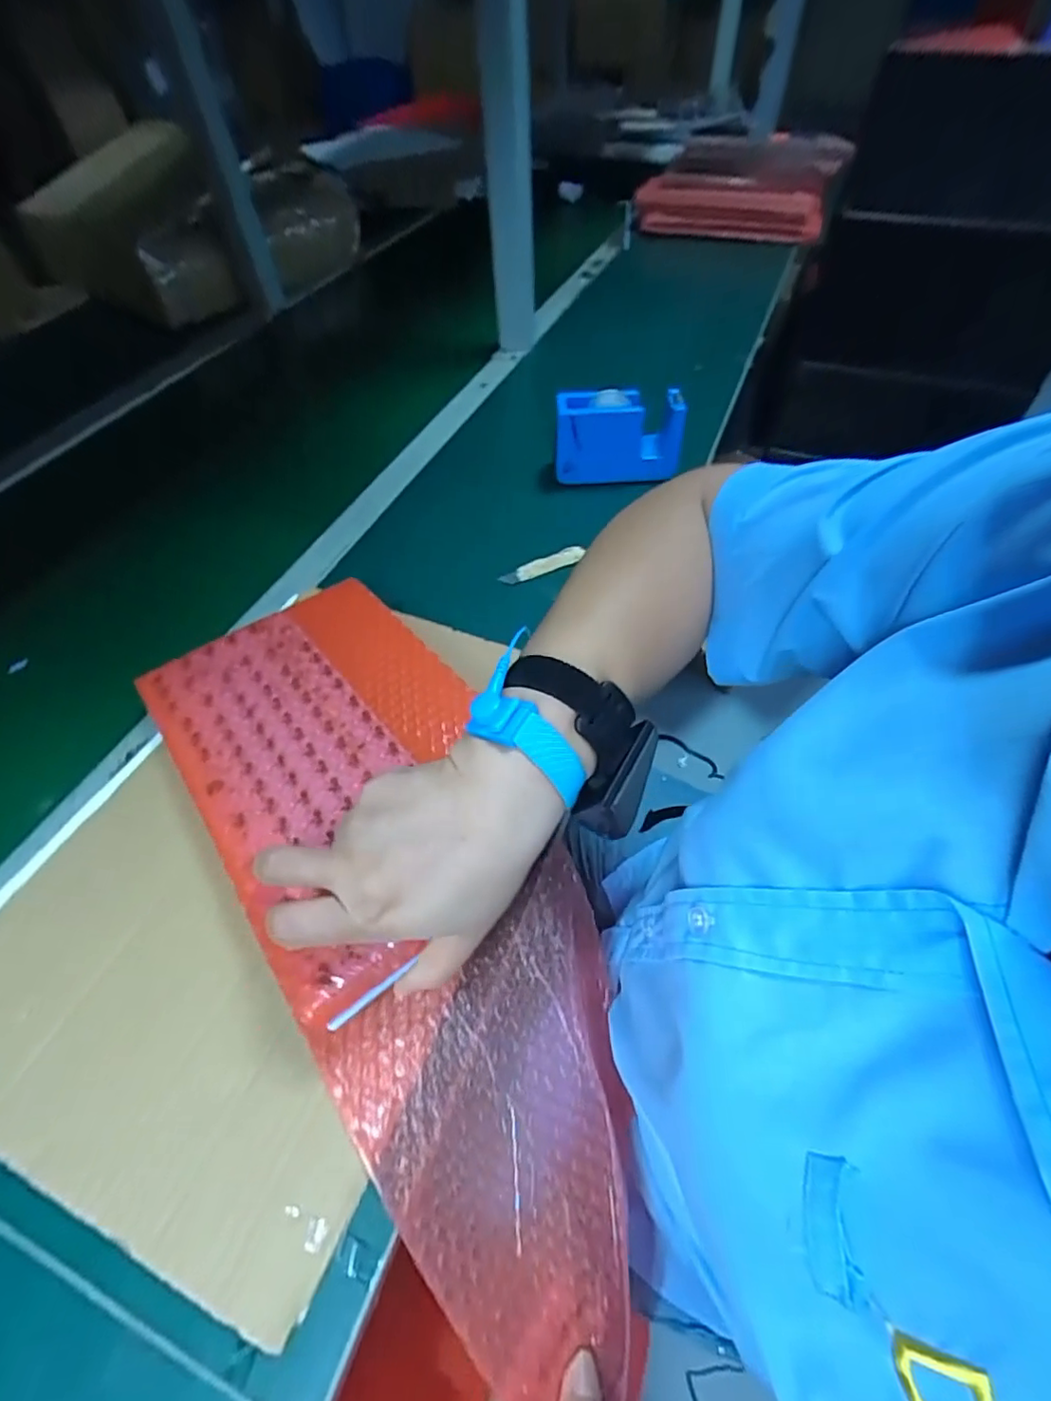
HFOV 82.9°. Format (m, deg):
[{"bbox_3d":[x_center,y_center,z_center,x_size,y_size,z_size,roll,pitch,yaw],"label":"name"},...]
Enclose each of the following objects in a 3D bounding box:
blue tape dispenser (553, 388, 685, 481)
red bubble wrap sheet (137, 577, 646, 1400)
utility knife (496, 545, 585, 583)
[{"bbox_3d":[0.096,-0.274,0.624,0.130,0.085,0.046,-3,53,-1],"label":"blue tape dispenser"},{"bbox_3d":[-0.077,0.113,0.365,0.198,0.087,0.527,-25,66,-17],"label":"red bubble wrap sheet"},{"bbox_3d":[0.017,-0.129,0.564,0.084,0.011,0.016,-20,55,-13],"label":"utility knife"}]

